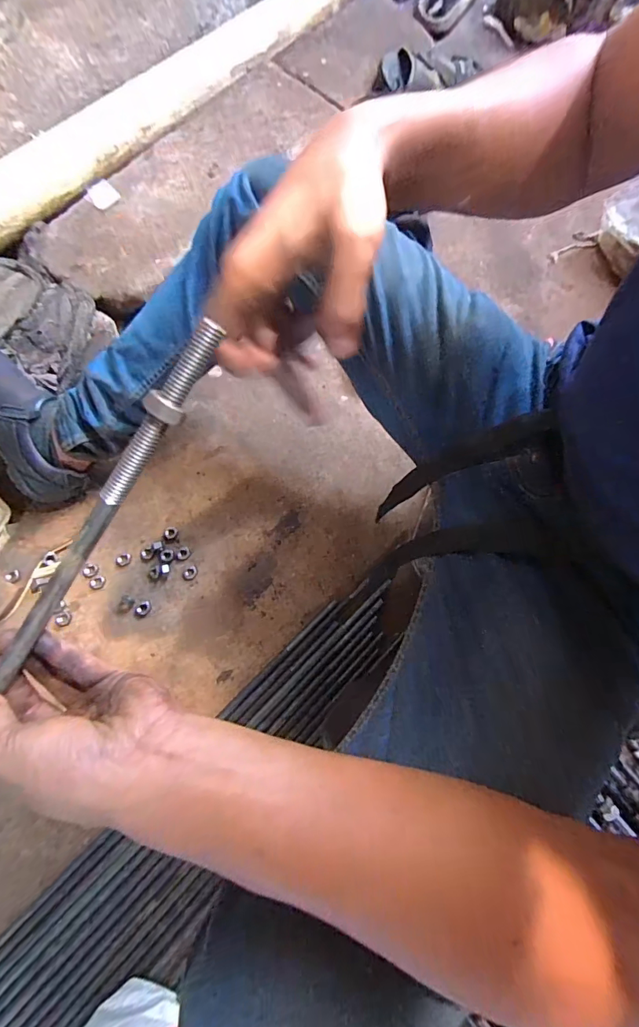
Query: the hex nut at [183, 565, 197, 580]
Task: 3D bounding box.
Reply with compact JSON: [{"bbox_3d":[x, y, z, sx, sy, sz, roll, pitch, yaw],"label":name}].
[{"bbox_3d":[-0.198,0.090,0.669,0.019,0.008,0.023,30,77,6],"label":"hex nut"}]

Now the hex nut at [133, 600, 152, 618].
[{"bbox_3d":[-0.264,0.143,0.655,0.020,0.007,0.026,37,78,8],"label":"hex nut"}]

